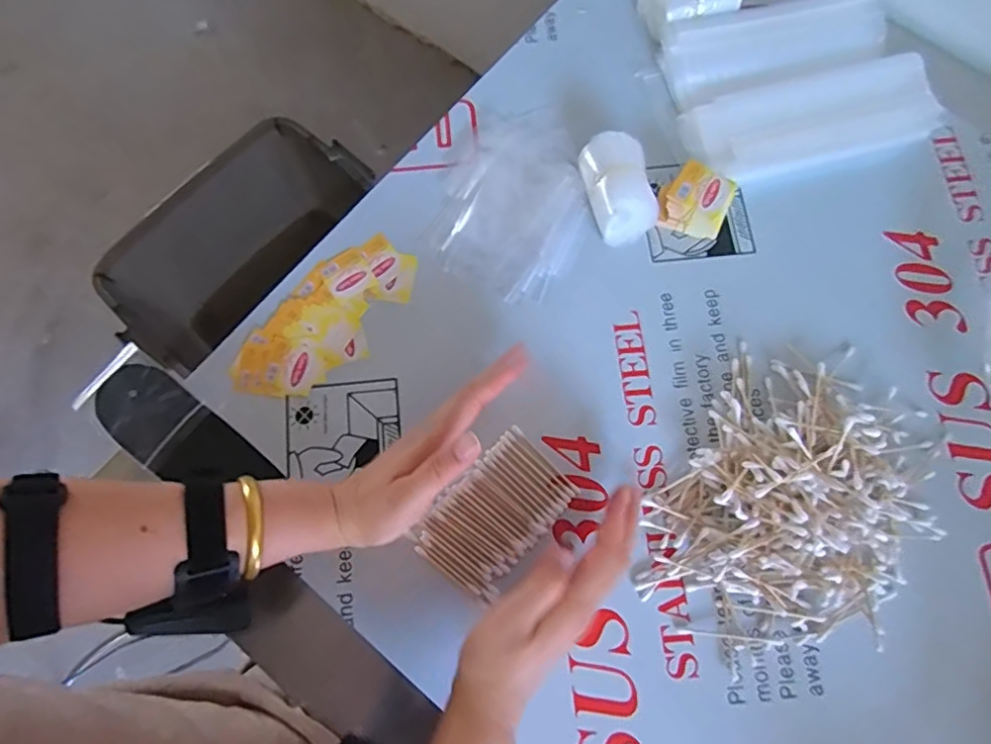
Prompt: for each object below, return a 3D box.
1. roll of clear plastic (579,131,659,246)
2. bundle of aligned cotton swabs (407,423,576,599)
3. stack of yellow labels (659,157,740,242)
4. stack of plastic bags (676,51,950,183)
[{"bbox_3d":[0.103,-0.154,0.493,0.053,0.036,0.083,-18,76,-4],"label":"roll of clear plastic"},{"bbox_3d":[0.001,0.107,0.444,0.073,0.005,0.115,40,80,10],"label":"bundle of aligned cotton swabs"},{"bbox_3d":[0.168,-0.143,0.490,0.058,0.039,0.046,23,77,7],"label":"stack of yellow labels"},{"bbox_3d":[0.277,-0.223,0.515,0.218,0.016,0.081,-14,76,-3],"label":"stack of plastic bags"}]

